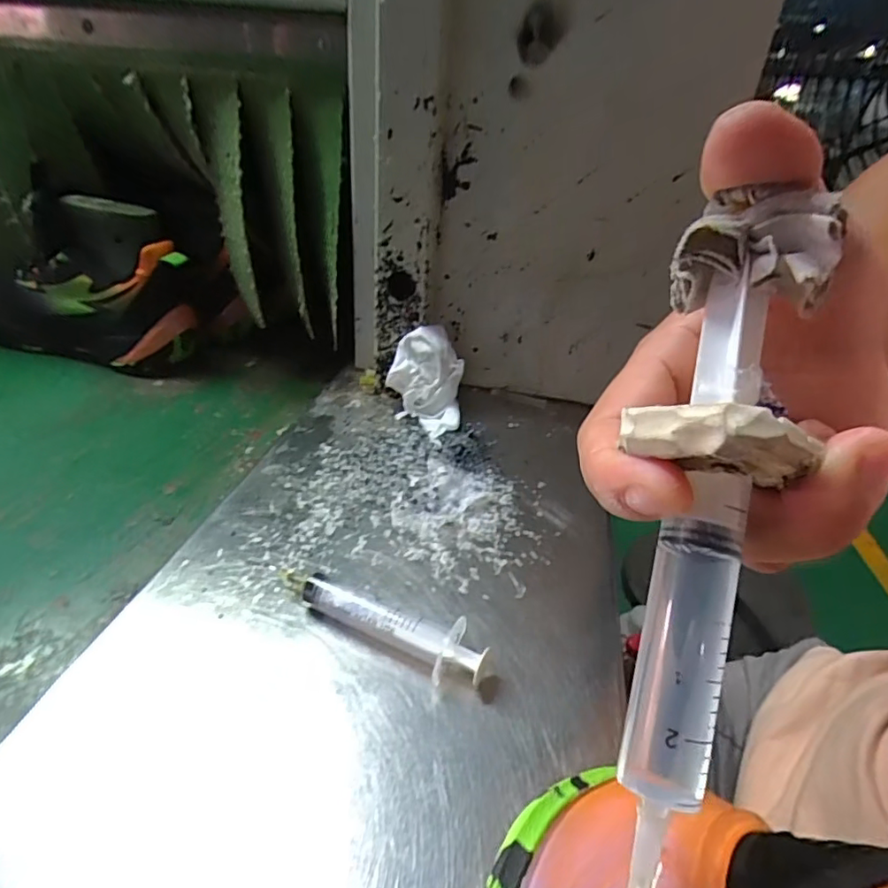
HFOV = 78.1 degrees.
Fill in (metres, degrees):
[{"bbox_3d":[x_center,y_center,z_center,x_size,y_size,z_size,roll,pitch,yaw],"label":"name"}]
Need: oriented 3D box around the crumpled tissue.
[{"bbox_3d":[-0.014,-0.042,0.410,0.057,0.063,0.081,4,32,-3],"label":"crumpled tissue"}]

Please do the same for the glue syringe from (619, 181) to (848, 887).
[{"bbox_3d":[0.055,0.008,0.111,0.032,0.023,0.140,12,76,18],"label":"glue syringe"}]

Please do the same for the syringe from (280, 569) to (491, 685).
[{"bbox_3d":[-0.030,0.082,0.260,0.108,0.020,0.023,21,36,22],"label":"syringe"}]

